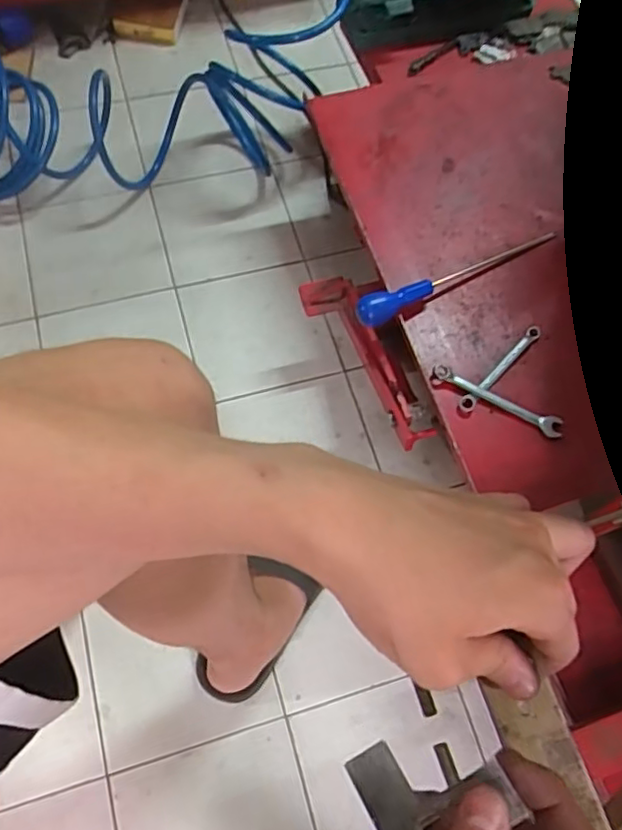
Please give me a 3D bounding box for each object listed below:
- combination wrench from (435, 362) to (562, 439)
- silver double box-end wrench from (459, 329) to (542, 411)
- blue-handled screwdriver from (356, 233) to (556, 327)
[{"bbox_3d":[0.198,-0.018,0.671,0.143,0.012,0.023,31,68,10],"label":"combination wrench"},{"bbox_3d":[0.205,-0.052,0.686,0.016,0.006,0.131,41,71,14],"label":"silver double box-end wrench"},{"bbox_3d":[0.167,-0.164,0.716,0.260,0.038,0.028,-27,70,-14],"label":"blue-handled screwdriver"}]

